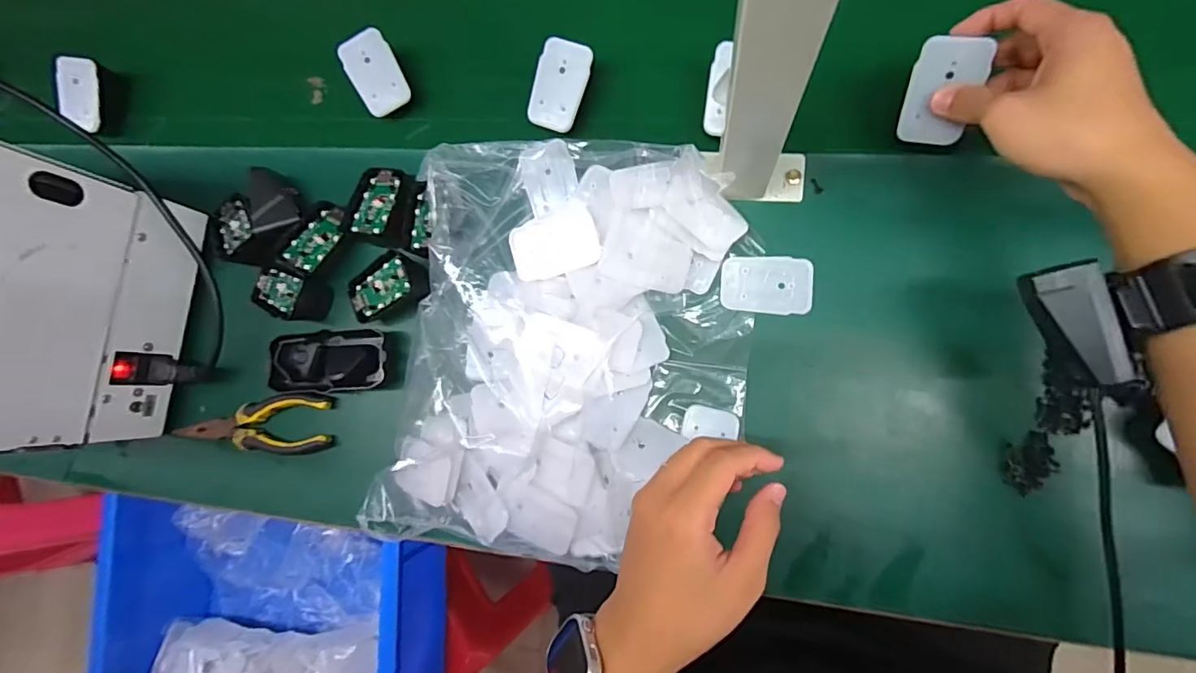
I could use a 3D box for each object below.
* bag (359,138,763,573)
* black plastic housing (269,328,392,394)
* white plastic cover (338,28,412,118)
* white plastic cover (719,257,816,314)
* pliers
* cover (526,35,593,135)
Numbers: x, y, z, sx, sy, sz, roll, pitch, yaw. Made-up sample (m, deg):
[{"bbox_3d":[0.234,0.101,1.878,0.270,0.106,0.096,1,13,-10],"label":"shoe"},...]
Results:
[{"bbox_3d":[-0.021,0.009,0.401,0.268,0.054,0.334,11,86,10],"label":"bag"},{"bbox_3d":[-0.231,0.021,0.455,0.103,0.022,0.051,-5,84,9],"label":"black plastic housing"},{"bbox_3d":[-0.200,-0.236,0.467,0.044,0.009,0.068,-29,99,-3],"label":"white plastic cover"},{"bbox_3d":[0.133,-0.041,0.413,0.069,0.008,0.044,4,85,9],"label":"white plastic cover"},{"bbox_3d":[-0.310,0.079,0.469,0.146,0.015,0.053,-2,84,9],"label":"pliers"},{"bbox_3d":[-0.033,-0.210,0.438,0.043,0.006,0.069,20,107,4],"label":"cover"}]

